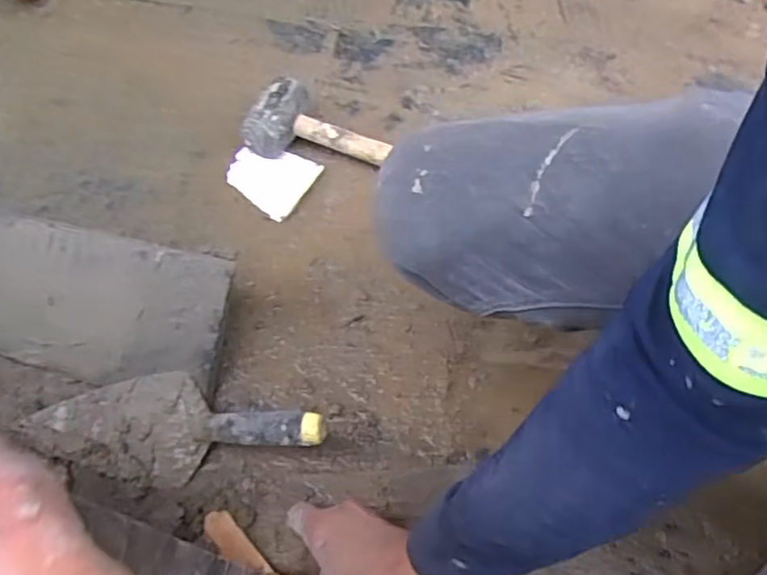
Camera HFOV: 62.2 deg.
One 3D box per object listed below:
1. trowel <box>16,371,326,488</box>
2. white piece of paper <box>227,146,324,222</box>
[{"bbox_3d":[-0.195,0.132,0.610,0.309,0.074,0.101,-4,58,20],"label":"trowel"},{"bbox_3d":[-0.142,-0.138,0.790,0.105,0.009,0.089,28,66,12],"label":"white piece of paper"}]

